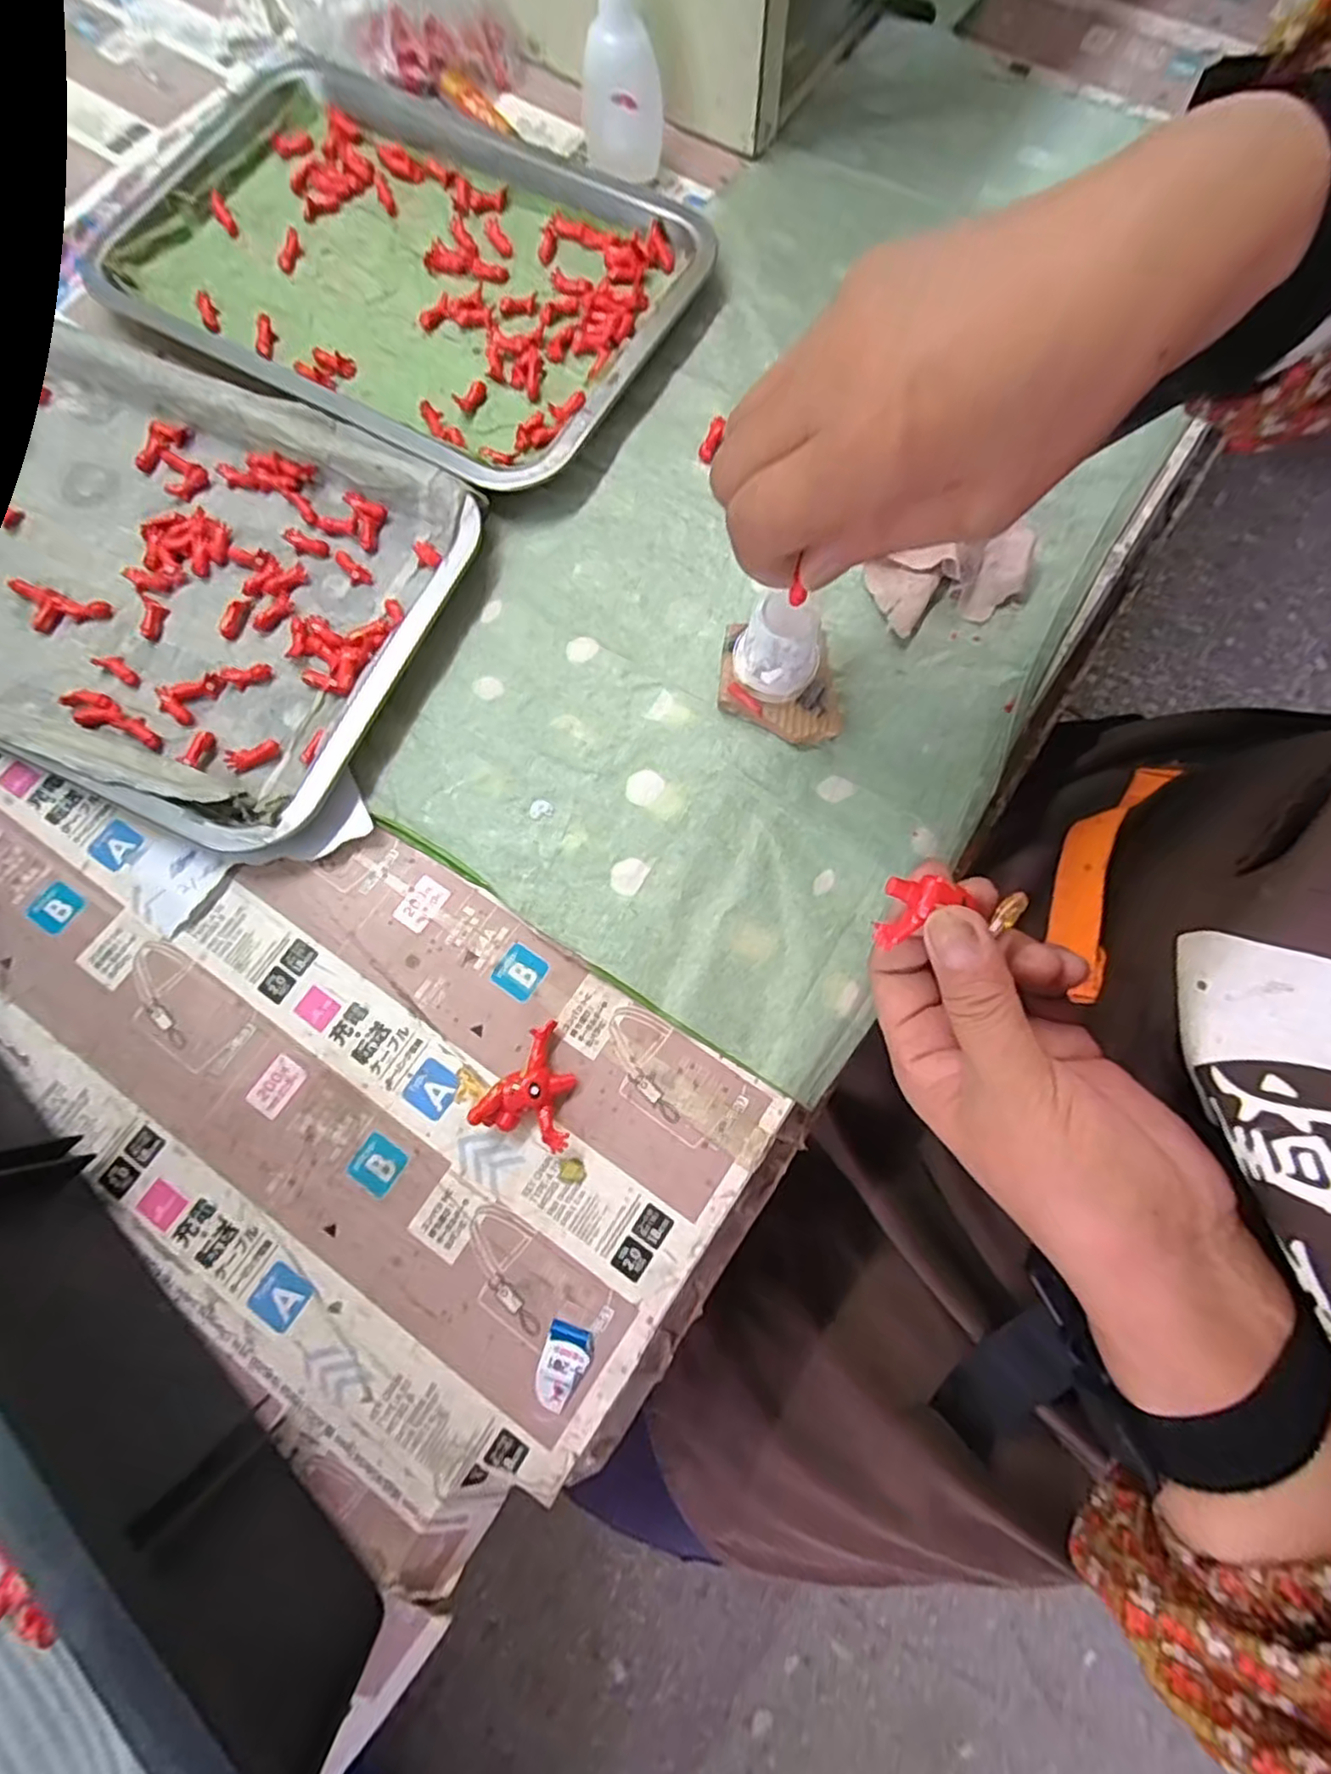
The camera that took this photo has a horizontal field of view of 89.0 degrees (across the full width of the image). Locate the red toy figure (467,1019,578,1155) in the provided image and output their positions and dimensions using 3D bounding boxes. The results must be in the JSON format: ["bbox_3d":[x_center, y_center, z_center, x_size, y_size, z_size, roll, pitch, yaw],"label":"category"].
[{"bbox_3d":[-0.052,0.079,0.278,0.038,0.015,0.045,18,78,5],"label":"red toy figure"}]

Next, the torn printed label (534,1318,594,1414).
[{"bbox_3d":[-0.040,0.185,0.260,0.018,0.004,0.029,18,78,5],"label":"torn printed label"}]

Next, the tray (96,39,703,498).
[{"bbox_3d":[-0.150,-0.346,0.379,0.313,0.020,0.210,28,79,7],"label":"tray"}]

